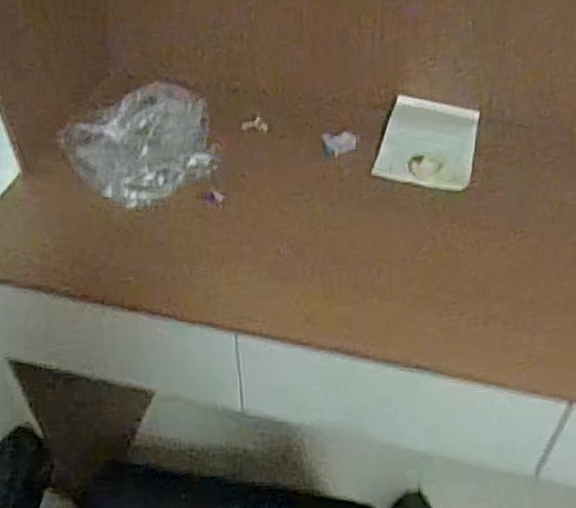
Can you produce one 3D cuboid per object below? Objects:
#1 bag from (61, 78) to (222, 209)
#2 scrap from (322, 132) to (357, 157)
[{"bbox_3d":[-0.199,-0.160,0.986,0.225,0.064,0.179,-30,52,-26],"label":"bag"},{"bbox_3d":[0.078,-0.165,1.024,0.048,0.022,0.029,-8,46,-7],"label":"scrap"}]

